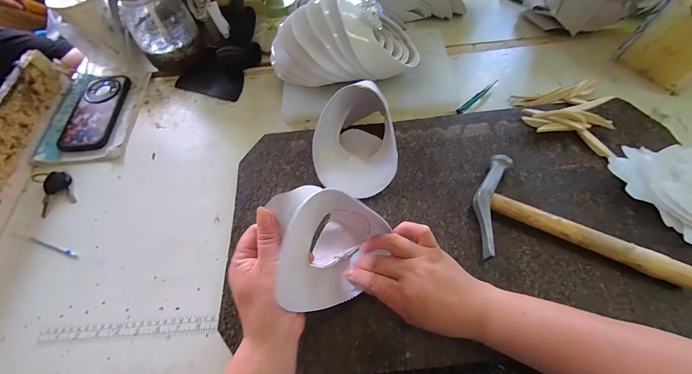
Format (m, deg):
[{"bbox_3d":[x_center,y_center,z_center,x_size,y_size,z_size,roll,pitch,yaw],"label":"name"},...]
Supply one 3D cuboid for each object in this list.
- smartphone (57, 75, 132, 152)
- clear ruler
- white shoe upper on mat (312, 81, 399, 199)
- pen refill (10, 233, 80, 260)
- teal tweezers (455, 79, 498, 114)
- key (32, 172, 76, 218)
[{"bbox_3d":[-0.459,-0.139,0.540,0.081,0.020,0.173,-3,60,2],"label":"smartphone"},{"bbox_3d":[-0.270,0.178,0.366,0.222,0.004,0.020,-5,60,1],"label":"clear ruler"},{"bbox_3d":[0.015,-0.075,0.418,0.122,0.087,0.159,5,61,7],"label":"white shoe upper on mat"},{"bbox_3d":[-0.448,0.084,0.434,0.137,0.008,0.007,14,62,12],"label":"pen refill"},{"bbox_3d":[0.227,-0.157,0.505,0.103,0.009,0.012,-38,65,-17],"label":"teal tweezers"},{"bbox_3d":[-0.462,0.005,0.461,0.046,0.024,0.067,-22,61,-9],"label":"key"}]

